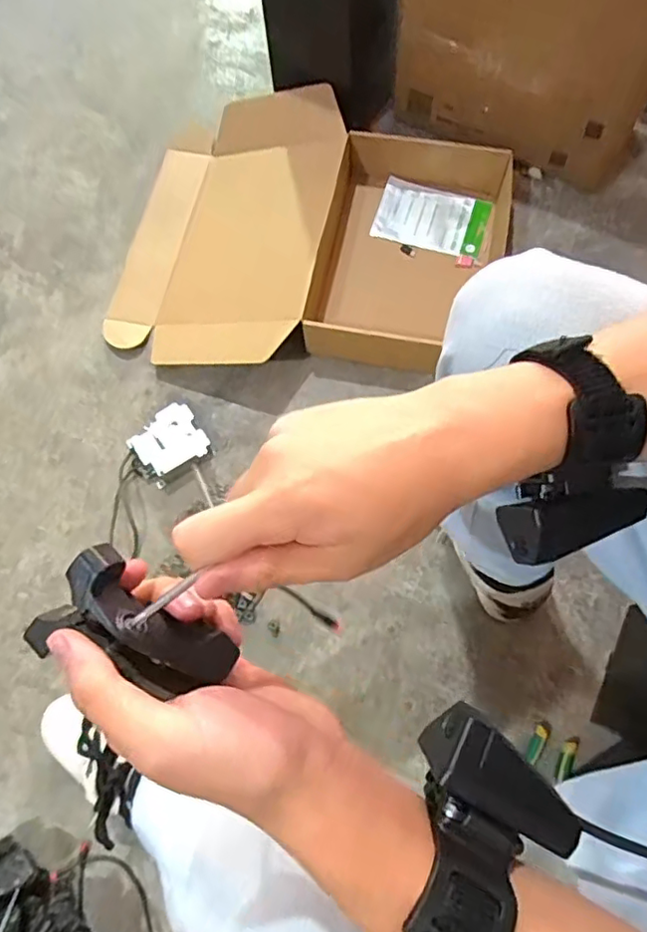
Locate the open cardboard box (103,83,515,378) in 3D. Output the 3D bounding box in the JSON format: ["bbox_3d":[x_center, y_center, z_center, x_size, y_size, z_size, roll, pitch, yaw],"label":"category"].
[{"bbox_3d":[-0.032,-0.346,0.936,0.578,0.095,0.480,16,73,6],"label":"open cardboard box"}]

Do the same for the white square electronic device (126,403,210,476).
[{"bbox_3d":[-0.223,-0.035,0.863,0.097,0.034,0.097,-37,75,-10],"label":"white square electronic device"}]

